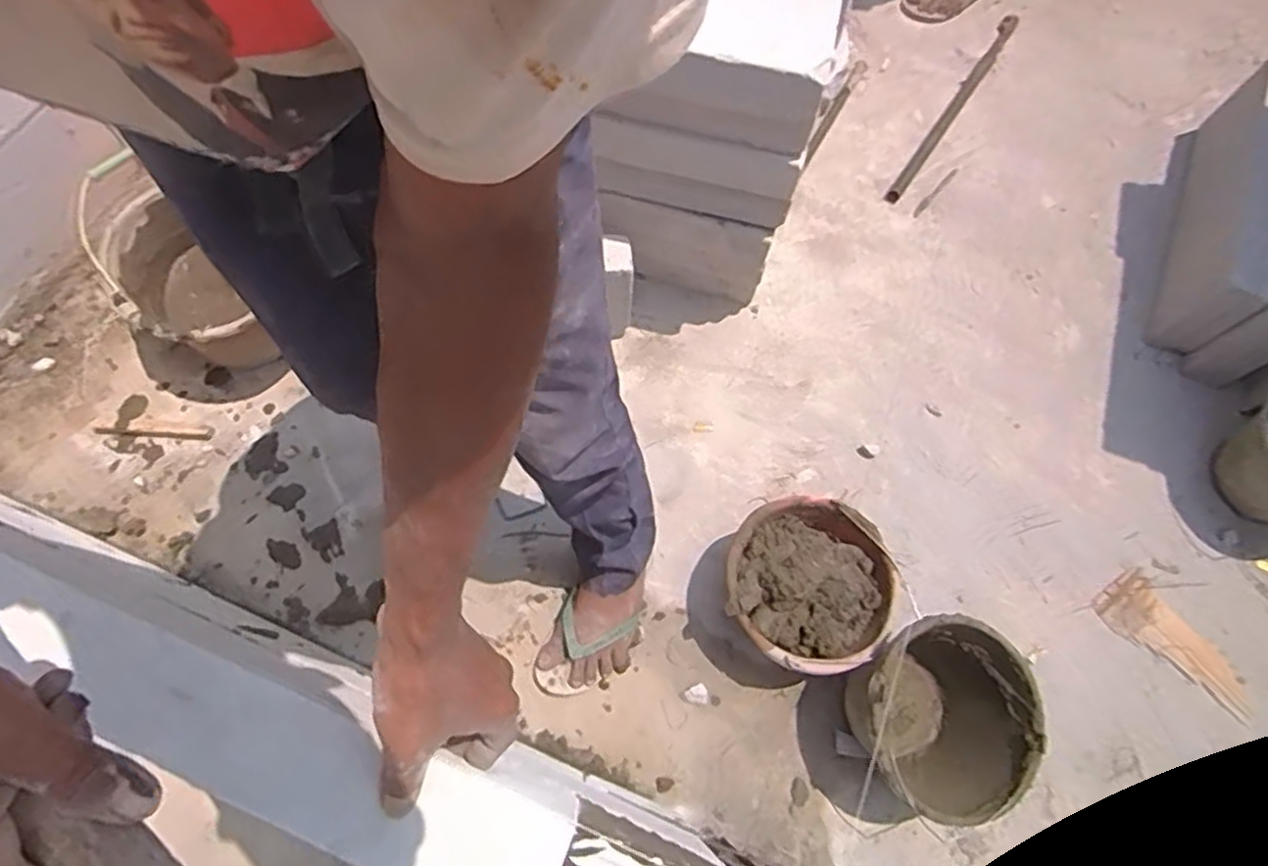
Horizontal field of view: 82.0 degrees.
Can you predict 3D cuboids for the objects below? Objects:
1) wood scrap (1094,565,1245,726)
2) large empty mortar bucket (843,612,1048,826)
[{"bbox_3d":[0.867,0.340,1.164,0.095,0.013,0.253,-41,76,-17],"label":"wood scrap"},{"bbox_3d":[0.423,0.399,1.026,0.233,0.195,0.245,1,69,-3],"label":"large empty mortar bucket"}]

